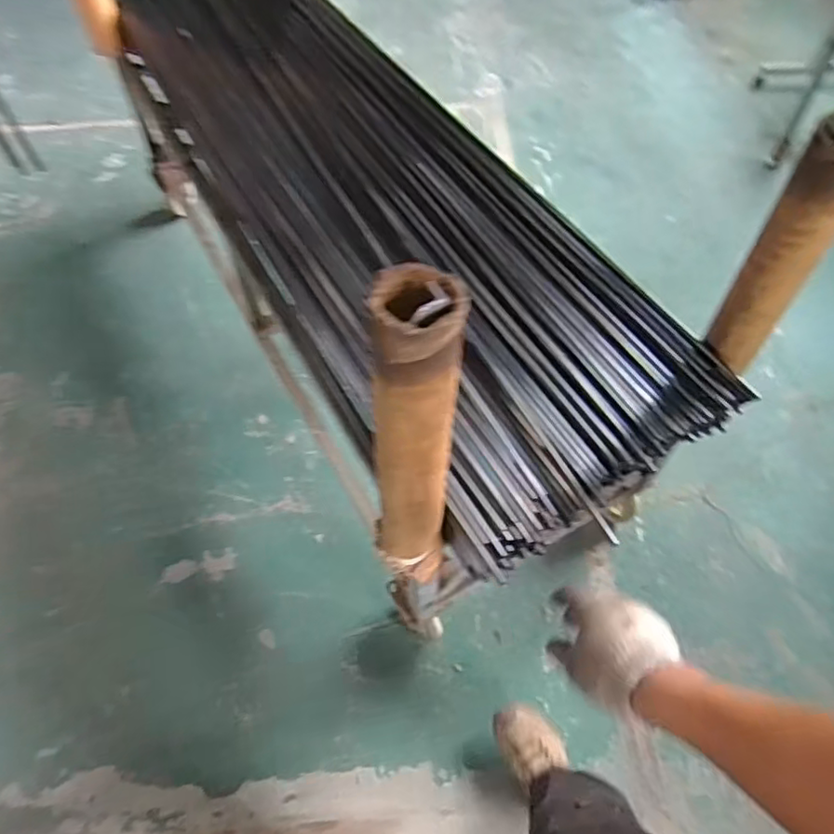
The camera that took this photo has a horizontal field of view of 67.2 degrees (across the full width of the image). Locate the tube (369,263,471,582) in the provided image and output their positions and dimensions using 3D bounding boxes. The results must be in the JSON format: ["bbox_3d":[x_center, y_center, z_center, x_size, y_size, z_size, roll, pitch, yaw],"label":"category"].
[{"bbox_3d":[0.004,0.041,0.740,0.102,0.509,0.091,22,59,14],"label":"tube"}]

